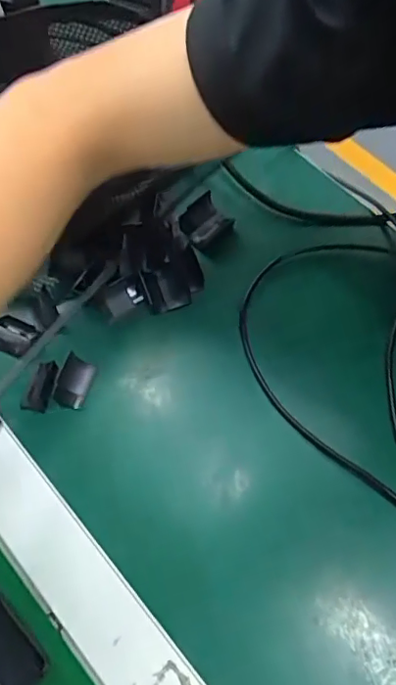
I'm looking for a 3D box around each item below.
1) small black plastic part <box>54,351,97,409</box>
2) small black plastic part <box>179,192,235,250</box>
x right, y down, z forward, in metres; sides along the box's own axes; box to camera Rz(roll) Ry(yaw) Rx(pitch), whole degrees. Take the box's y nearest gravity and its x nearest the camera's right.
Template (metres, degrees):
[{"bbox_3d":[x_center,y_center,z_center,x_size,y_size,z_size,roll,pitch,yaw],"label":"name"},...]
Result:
[{"bbox_3d":[-0.081,0.026,0.360,0.019,0.011,0.031,17,68,8],"label":"small black plastic part"},{"bbox_3d":[0.004,-0.090,0.404,0.034,0.012,0.033,-32,70,-12],"label":"small black plastic part"}]

